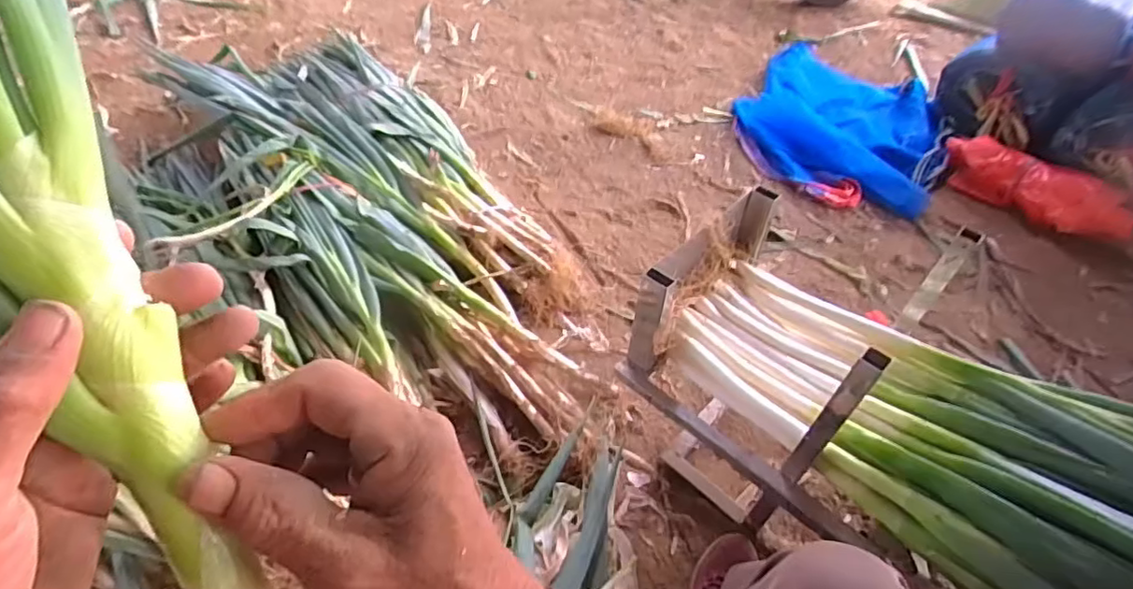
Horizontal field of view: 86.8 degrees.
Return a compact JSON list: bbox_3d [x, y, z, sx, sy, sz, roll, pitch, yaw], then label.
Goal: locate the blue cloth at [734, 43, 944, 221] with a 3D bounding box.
[{"bbox_3d":[0.670,-0.458,1.486,0.463,0.058,0.662,19,51,13],"label":"blue cloth"}]

